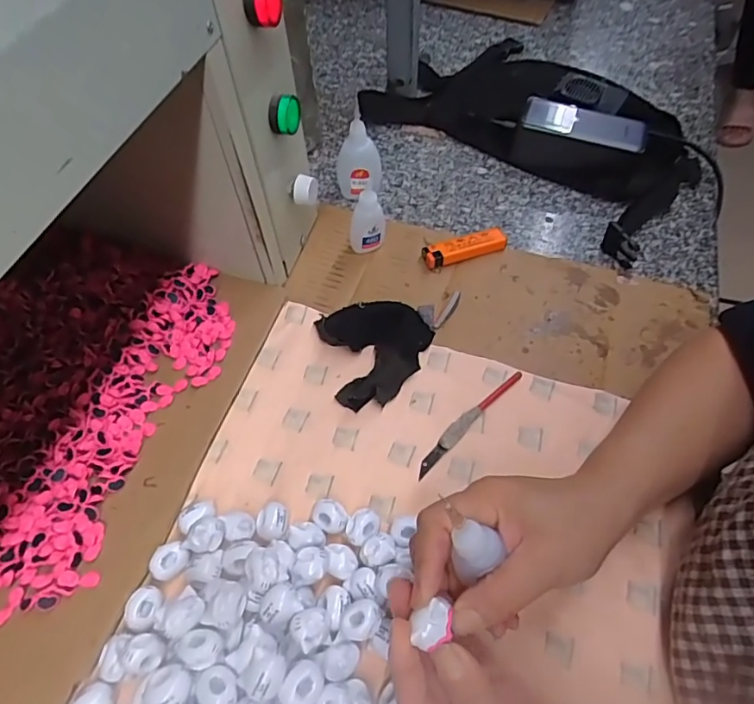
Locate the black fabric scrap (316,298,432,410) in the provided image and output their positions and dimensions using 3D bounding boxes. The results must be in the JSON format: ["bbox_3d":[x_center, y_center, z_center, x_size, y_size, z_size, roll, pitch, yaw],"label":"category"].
[{"bbox_3d":[0.003,-0.006,0.438,0.089,0.025,0.094,-14,60,-10],"label":"black fabric scrap"}]

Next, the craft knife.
[{"bbox_3d":[0.071,0.052,0.409,0.013,0.007,0.118,41,65,21],"label":"craft knife"}]

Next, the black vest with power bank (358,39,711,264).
[{"bbox_3d":[0.183,-0.265,0.588,0.344,0.056,0.213,40,65,20],"label":"black vest with power bank"}]

